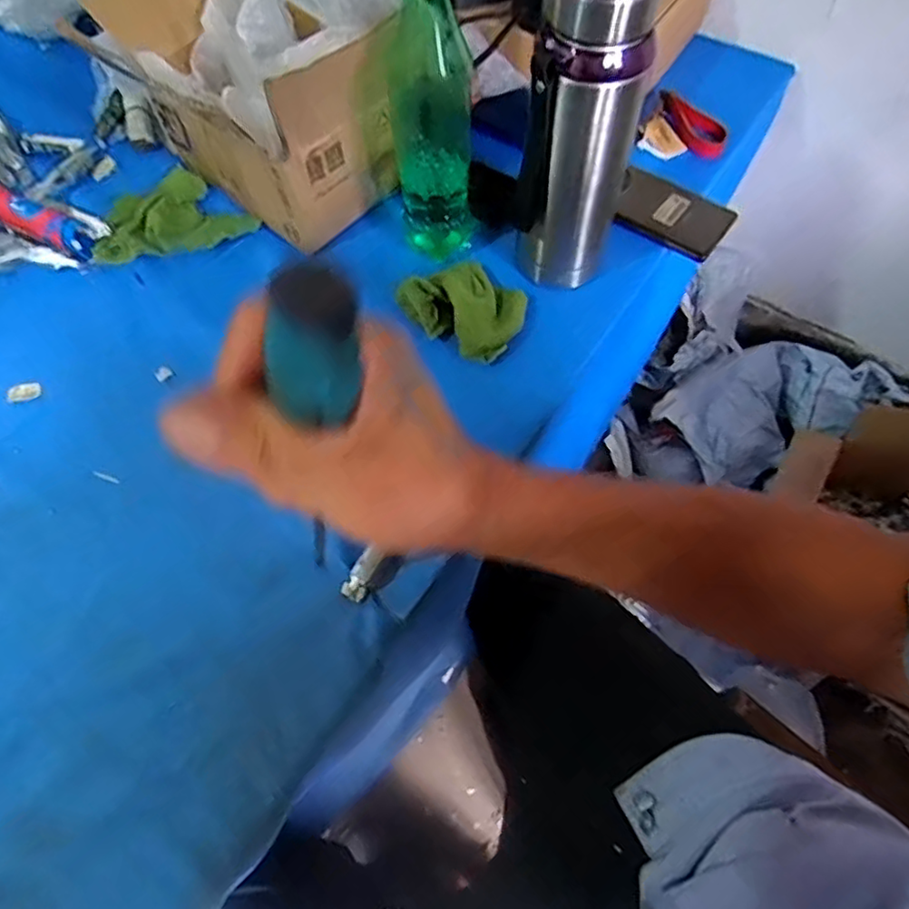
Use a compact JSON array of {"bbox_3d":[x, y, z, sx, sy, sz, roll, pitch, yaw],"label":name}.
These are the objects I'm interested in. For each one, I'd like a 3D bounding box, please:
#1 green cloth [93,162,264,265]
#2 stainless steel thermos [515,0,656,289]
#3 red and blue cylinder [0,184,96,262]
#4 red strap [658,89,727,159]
[{"bbox_3d":[-0.276,-0.220,0.600,0.123,0.017,0.127,41,69,19],"label":"green cloth"},{"bbox_3d":[0.092,-0.232,0.464,0.075,0.233,0.058,12,63,6],"label":"stainless steel thermos"},{"bbox_3d":[-0.398,-0.224,0.592,0.145,0.025,0.034,27,65,14],"label":"red and blue cylinder"},{"bbox_3d":[0.245,-0.345,0.652,0.033,0.022,0.097,-20,64,-10],"label":"red strap"}]

